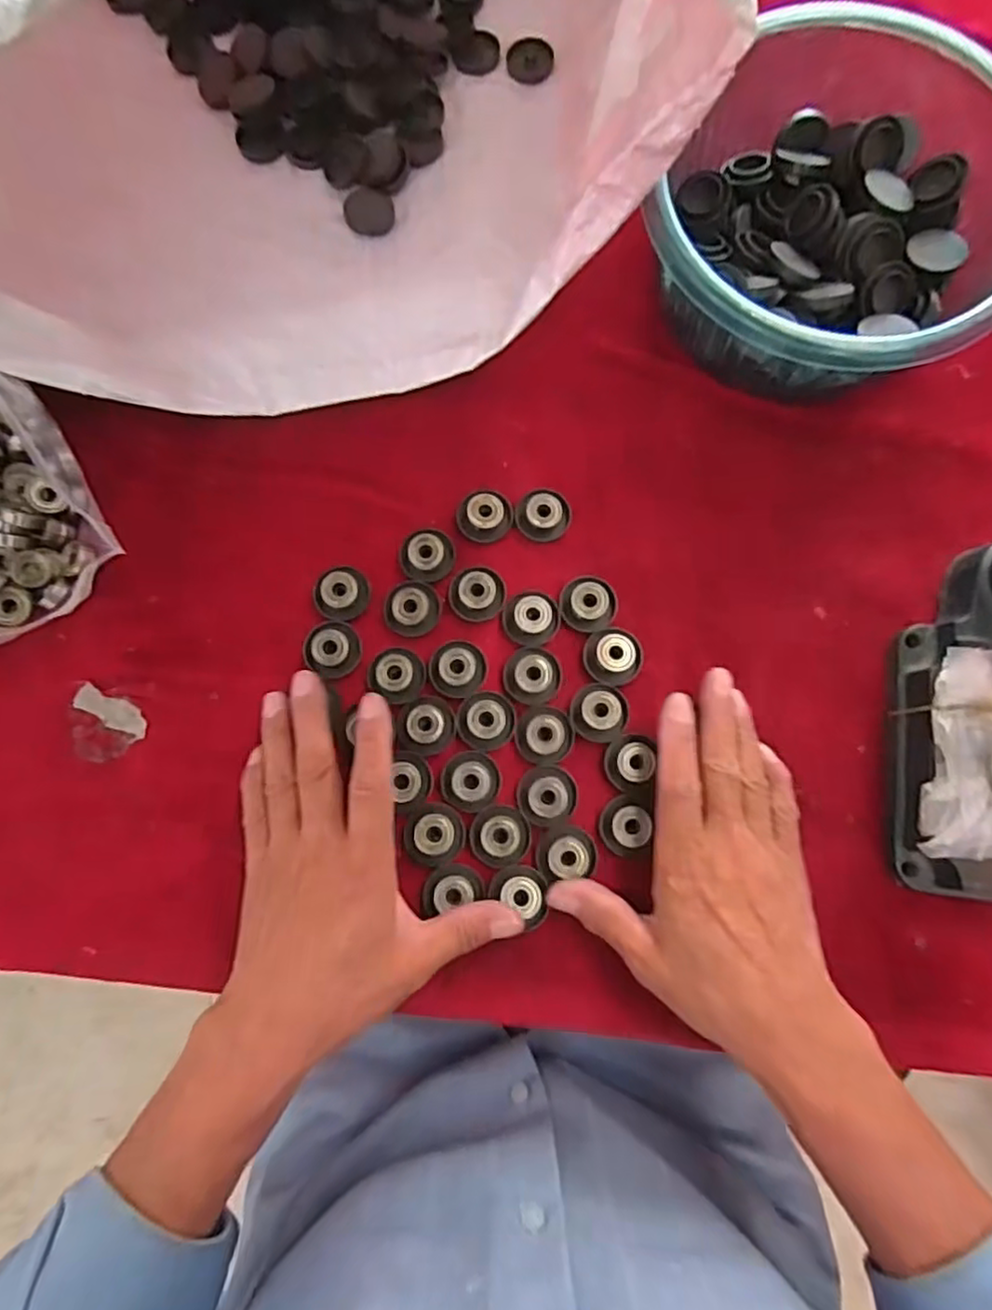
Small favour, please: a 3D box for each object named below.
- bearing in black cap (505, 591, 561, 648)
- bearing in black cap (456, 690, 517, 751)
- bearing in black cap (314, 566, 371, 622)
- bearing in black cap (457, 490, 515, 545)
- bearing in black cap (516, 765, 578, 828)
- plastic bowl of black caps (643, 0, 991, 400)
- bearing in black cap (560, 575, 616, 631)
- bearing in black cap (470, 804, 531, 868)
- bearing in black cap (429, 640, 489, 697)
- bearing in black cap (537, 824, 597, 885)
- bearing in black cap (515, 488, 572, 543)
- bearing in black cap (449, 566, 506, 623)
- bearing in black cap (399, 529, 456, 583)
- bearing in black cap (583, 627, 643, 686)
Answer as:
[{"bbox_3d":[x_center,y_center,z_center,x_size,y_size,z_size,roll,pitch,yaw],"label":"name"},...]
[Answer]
[{"bbox_3d":[0.020,-0.022,0.388,0.033,0.009,0.031,0,79,1],"label":"bearing in black cap"},{"bbox_3d":[-0.005,0.037,0.375,0.033,0.008,0.032,0,79,1],"label":"bearing in black cap"},{"bbox_3d":[-0.090,-0.036,0.391,0.032,0.014,0.029,-44,82,-7],"label":"bearing in black cap"},{"bbox_3d":[-0.006,-0.083,0.400,0.032,0.013,0.028,-35,81,-6],"label":"bearing in black cap"},{"bbox_3d":[0.028,0.077,0.368,0.032,0.007,0.032,0,79,1],"label":"bearing in black cap"},{"bbox_3d":[0.196,-0.244,0.386,0.187,0.082,0.197,0,79,1],"label":"plastic bowl of black caps"},{"bbox_3d":[0.054,-0.030,0.389,0.033,0.012,0.031,0,79,1],"label":"bearing in black cap"},{"bbox_3d":[0.002,0.099,0.364,0.032,0.008,0.032,0,79,1],"label":"bearing in black cap"},{"bbox_3d":[-0.022,0.008,0.382,0.032,0.009,0.032,0,79,1],"label":"bearing in black cap"},{"bbox_3d":[0.038,0.107,0.361,0.031,0.007,0.027,-10,79,-1],"label":"bearing in black cap"},{"bbox_3d":[0.029,-0.085,0.400,0.031,0.009,0.032,0,79,1],"label":"bearing in black cap"},{"bbox_3d":[-0.011,-0.037,0.392,0.032,0.012,0.032,0,79,1],"label":"bearing in black cap"},{"bbox_3d":[-0.041,-0.059,0.396,0.029,0.013,0.029,0,79,1],"label":"bearing in black cap"},{"bbox_3d":[0.067,0.000,0.382,0.033,0.010,0.033,0,79,1],"label":"bearing in black cap"}]

